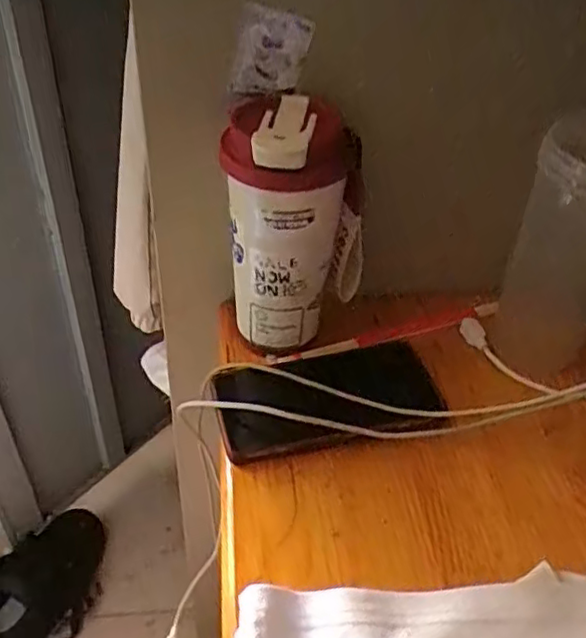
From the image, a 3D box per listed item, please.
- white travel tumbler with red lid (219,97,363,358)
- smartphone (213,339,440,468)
[{"bbox_3d":[0.000,-0.064,0.483,0.096,0.192,0.082,0,40,-4],"label":"white travel tumbler with red lid"},{"bbox_3d":[0.030,0.055,0.485,0.172,0.015,0.089,-6,41,-11],"label":"smartphone"}]

